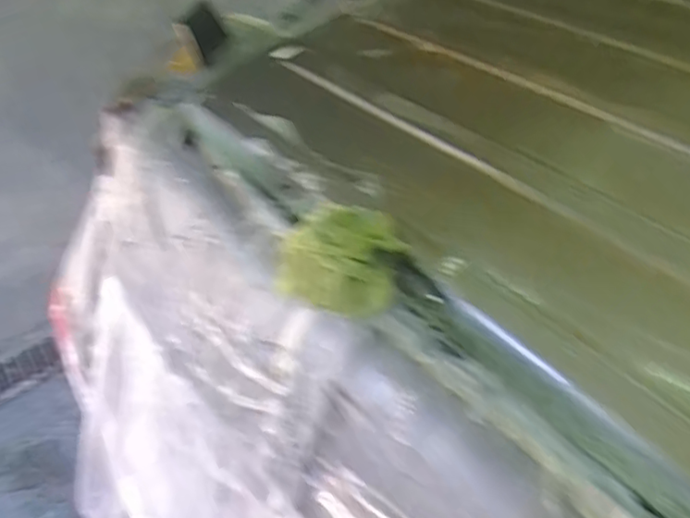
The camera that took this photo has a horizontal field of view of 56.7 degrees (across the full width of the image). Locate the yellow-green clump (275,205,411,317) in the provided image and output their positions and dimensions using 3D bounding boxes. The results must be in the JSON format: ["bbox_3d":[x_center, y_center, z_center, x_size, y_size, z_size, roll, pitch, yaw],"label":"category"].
[{"bbox_3d":[-0.006,0.004,0.611,0.115,0.092,0.117,-7,46,-1],"label":"yellow-green clump"}]

